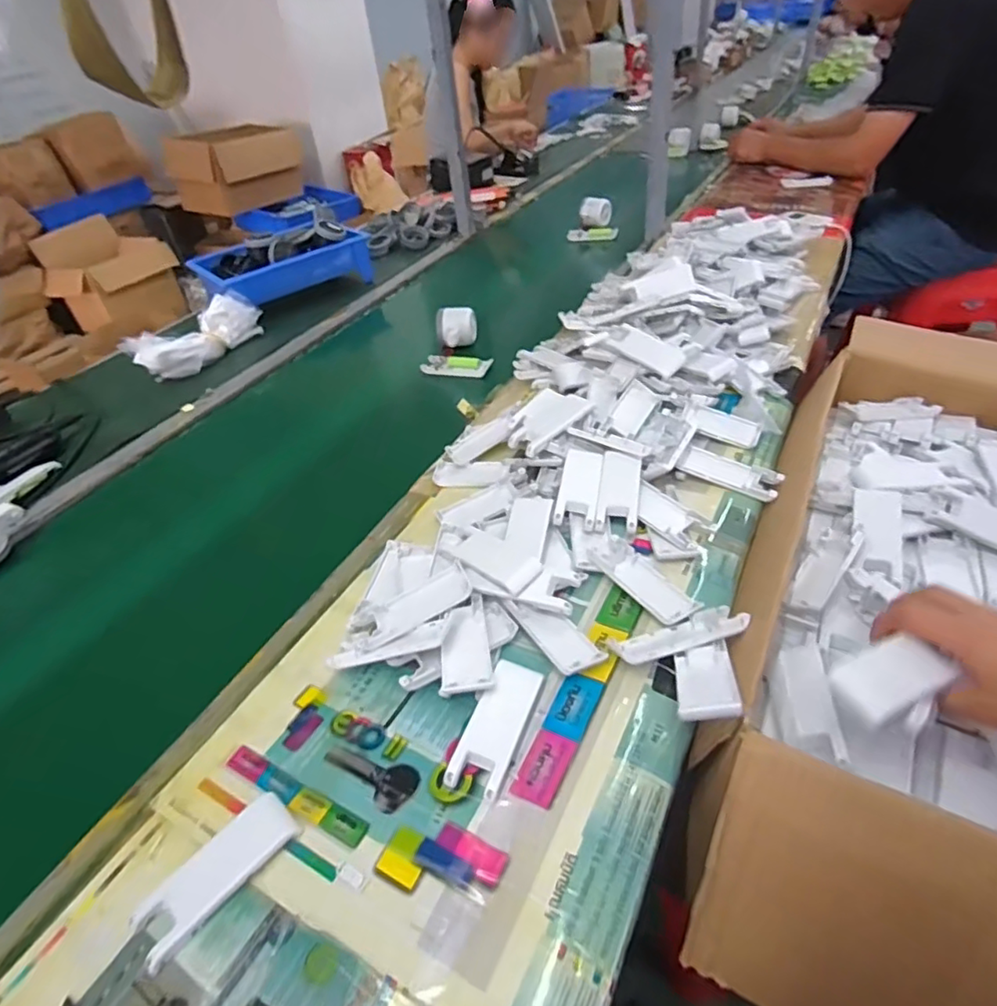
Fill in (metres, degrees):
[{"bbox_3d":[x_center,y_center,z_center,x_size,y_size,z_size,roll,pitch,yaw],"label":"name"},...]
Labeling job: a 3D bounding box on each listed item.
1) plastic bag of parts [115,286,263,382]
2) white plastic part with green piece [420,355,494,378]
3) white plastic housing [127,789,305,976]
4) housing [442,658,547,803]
[{"bbox_3d":[-0.495,-0.278,0.992,0.093,0.074,0.228,22,48,29],"label":"plastic bag of parts"},{"bbox_3d":[-0.062,-0.205,0.901,0.106,0.023,0.036,9,43,18],"label":"white plastic part with green piece"},{"bbox_3d":[-0.182,0.241,0.387,0.039,0.014,0.102,29,53,35],"label":"white plastic housing"},{"bbox_3d":[0.000,0.165,0.441,0.039,0.014,0.101,13,45,22],"label":"housing"}]

